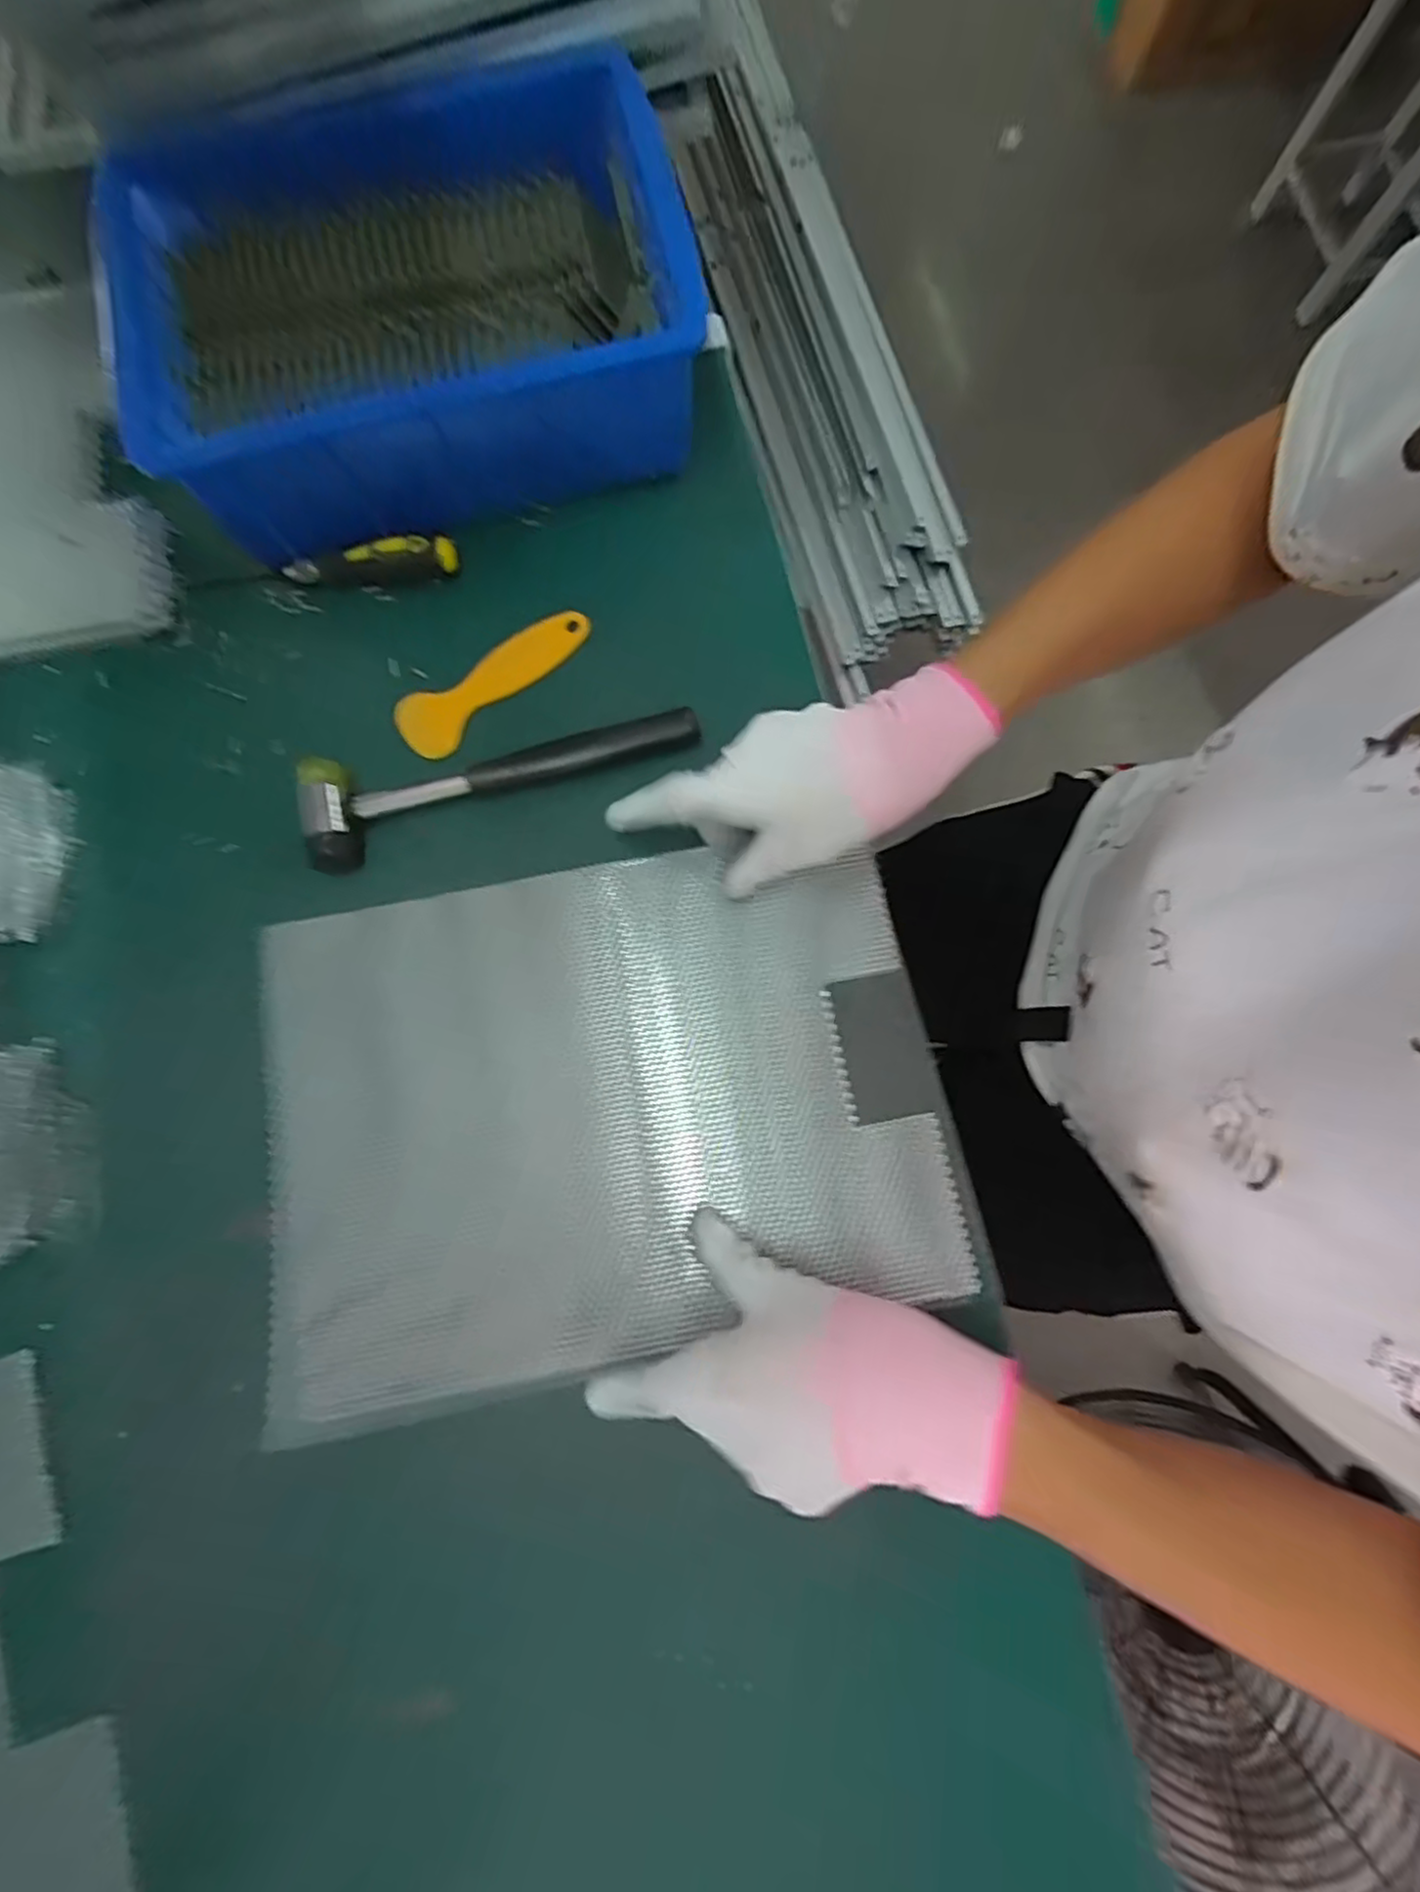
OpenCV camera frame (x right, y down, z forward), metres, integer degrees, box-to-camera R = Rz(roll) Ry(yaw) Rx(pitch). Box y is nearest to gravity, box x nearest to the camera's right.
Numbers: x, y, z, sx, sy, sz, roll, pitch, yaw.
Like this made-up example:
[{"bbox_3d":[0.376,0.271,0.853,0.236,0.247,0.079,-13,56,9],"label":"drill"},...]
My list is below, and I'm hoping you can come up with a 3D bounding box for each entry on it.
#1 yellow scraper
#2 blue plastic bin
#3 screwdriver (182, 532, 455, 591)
[{"bbox_3d":[-0.129,-0.160,0.405,0.124,0.010,0.039,-42,81,-7],"label":"yellow scraper"},{"bbox_3d":[-0.167,-0.368,0.399,0.296,0.090,0.226,-14,79,-2],"label":"blue plastic bin"},{"bbox_3d":[-0.227,-0.225,0.403,0.154,0.020,0.021,-7,79,0],"label":"screwdriver"}]

